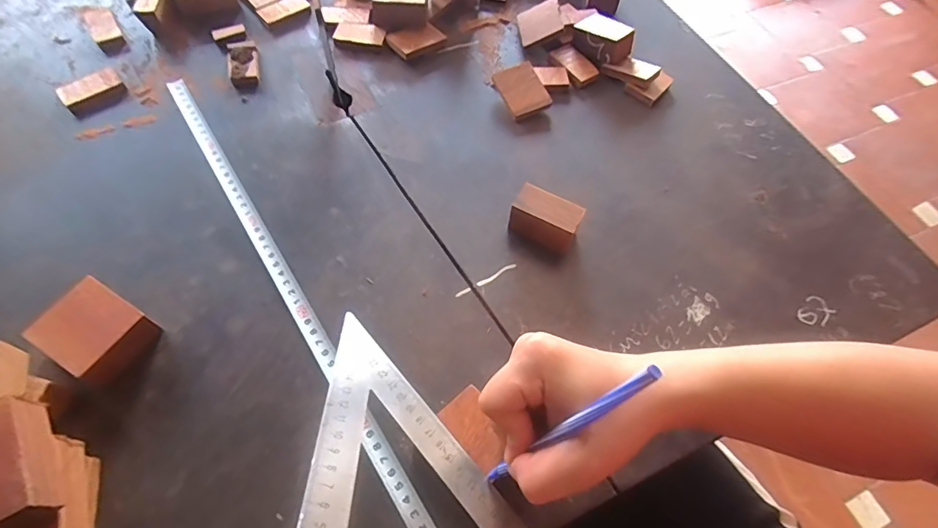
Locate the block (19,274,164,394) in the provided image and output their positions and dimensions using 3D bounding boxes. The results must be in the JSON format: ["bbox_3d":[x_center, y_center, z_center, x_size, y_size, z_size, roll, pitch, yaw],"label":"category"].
[{"bbox_3d":[-0.266,0.049,0.353,0.064,0.029,0.054,29,63,13],"label":"block"}]

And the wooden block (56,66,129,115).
[{"bbox_3d":[-0.368,-0.170,0.481,0.053,0.012,0.030,-35,68,-21],"label":"wooden block"}]

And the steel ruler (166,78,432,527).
[{"bbox_3d":[-0.157,0.004,0.401,0.017,0.004,0.485,-28,66,-21],"label":"steel ruler"}]

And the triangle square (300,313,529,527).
[{"bbox_3d":[-0.005,0.129,0.302,0.175,0.009,0.179,17,37,-16],"label":"triangle square"}]

